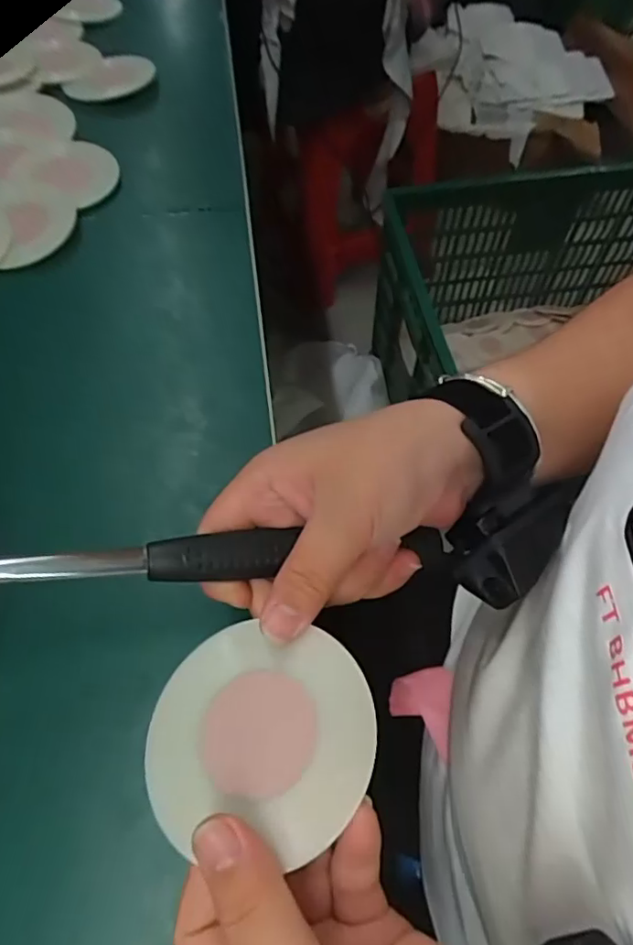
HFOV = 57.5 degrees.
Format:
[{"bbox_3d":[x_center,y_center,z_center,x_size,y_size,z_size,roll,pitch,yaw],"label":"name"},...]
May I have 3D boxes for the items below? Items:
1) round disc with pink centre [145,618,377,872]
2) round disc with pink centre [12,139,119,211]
[{"bbox_3d":[-0.021,0.096,0.216,0.082,0.004,0.076,-1,53,12],"label":"round disc with pink centre"},{"bbox_3d":[-0.206,-0.245,0.475,0.073,0.006,0.084,31,60,7],"label":"round disc with pink centre"}]

